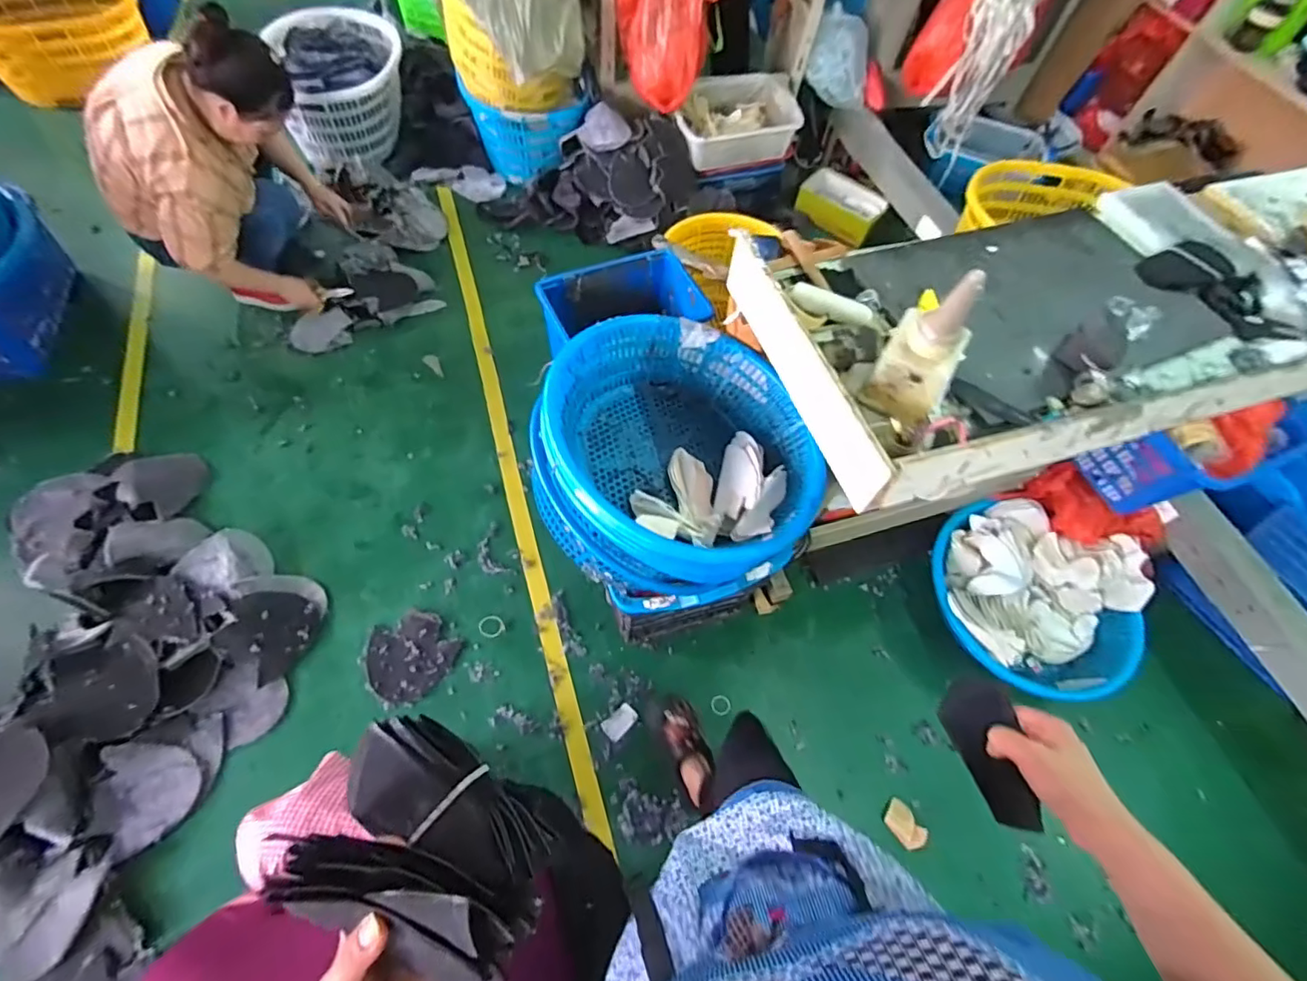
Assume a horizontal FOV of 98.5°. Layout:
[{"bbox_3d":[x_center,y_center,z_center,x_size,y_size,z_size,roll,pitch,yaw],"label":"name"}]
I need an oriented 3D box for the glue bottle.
[{"bbox_3d":[0.400,-0.197,0.809,0.117,0.225,0.104,29,62,10],"label":"glue bottle"}]

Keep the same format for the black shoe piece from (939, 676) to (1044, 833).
[{"bbox_3d":[0.308,0.239,0.512,0.053,0.025,0.127,-9,70,-7],"label":"black shoe piece"}]

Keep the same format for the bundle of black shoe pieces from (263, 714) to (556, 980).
[{"bbox_3d":[-0.141,0.222,0.348,0.153,0.071,0.101,34,69,11],"label":"bundle of black shoe pieces"}]

